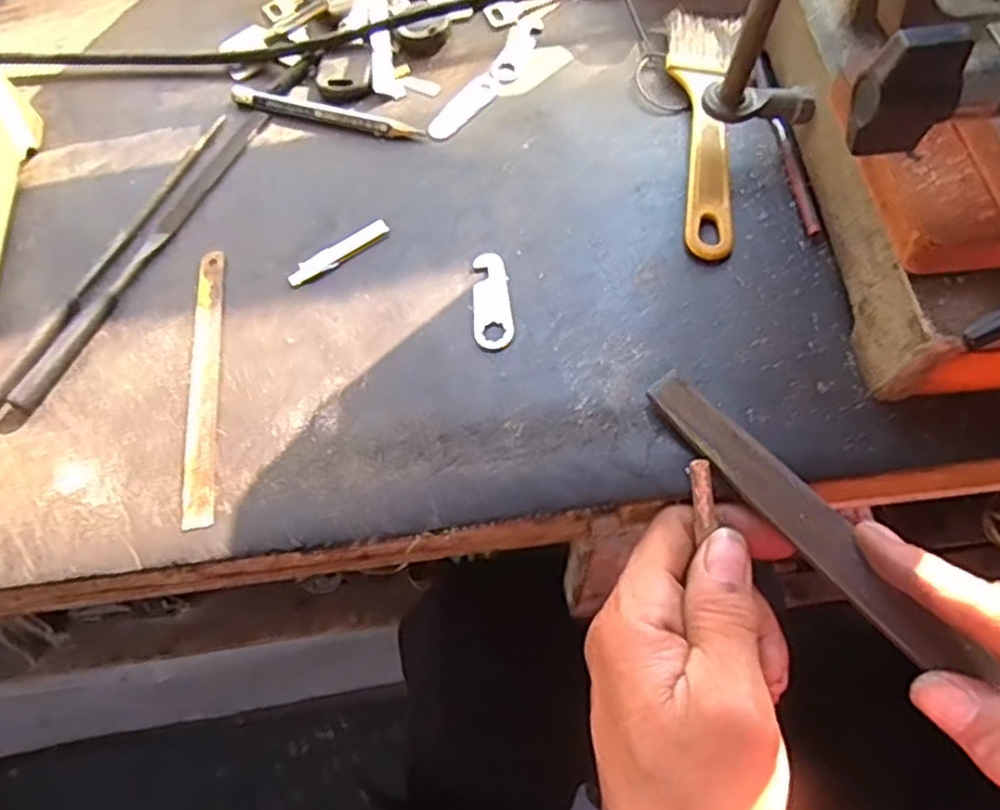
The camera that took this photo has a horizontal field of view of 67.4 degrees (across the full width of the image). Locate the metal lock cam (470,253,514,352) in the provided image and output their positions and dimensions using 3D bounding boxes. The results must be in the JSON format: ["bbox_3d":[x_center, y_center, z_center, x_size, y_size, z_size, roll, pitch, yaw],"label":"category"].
[{"bbox_3d":[-0.004,-0.044,0.310,0.016,0.004,0.045,-6,65,0],"label":"metal lock cam"}]

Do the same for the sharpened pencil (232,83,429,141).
[{"bbox_3d":[-0.085,-0.141,0.363,0.102,0.004,0.011,18,68,11],"label":"sharpened pencil"}]

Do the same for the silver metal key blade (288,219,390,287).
[{"bbox_3d":[-0.071,-0.068,0.329,0.048,0.004,0.011,-32,68,-11],"label":"silver metal key blade"}]

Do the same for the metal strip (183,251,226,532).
[{"bbox_3d":[-0.120,-0.011,0.305,0.012,0.004,0.125,-8,65,-1],"label":"metal strip"}]

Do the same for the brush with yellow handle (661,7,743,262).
[{"bbox_3d":[0.093,-0.129,0.345,0.033,0.007,0.146,4,66,5],"label":"brush with yellow handle"}]

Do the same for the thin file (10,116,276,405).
[{"bbox_3d":[-0.156,-0.072,0.332,0.011,0.009,0.175,21,68,12],"label":"thin file"}]

